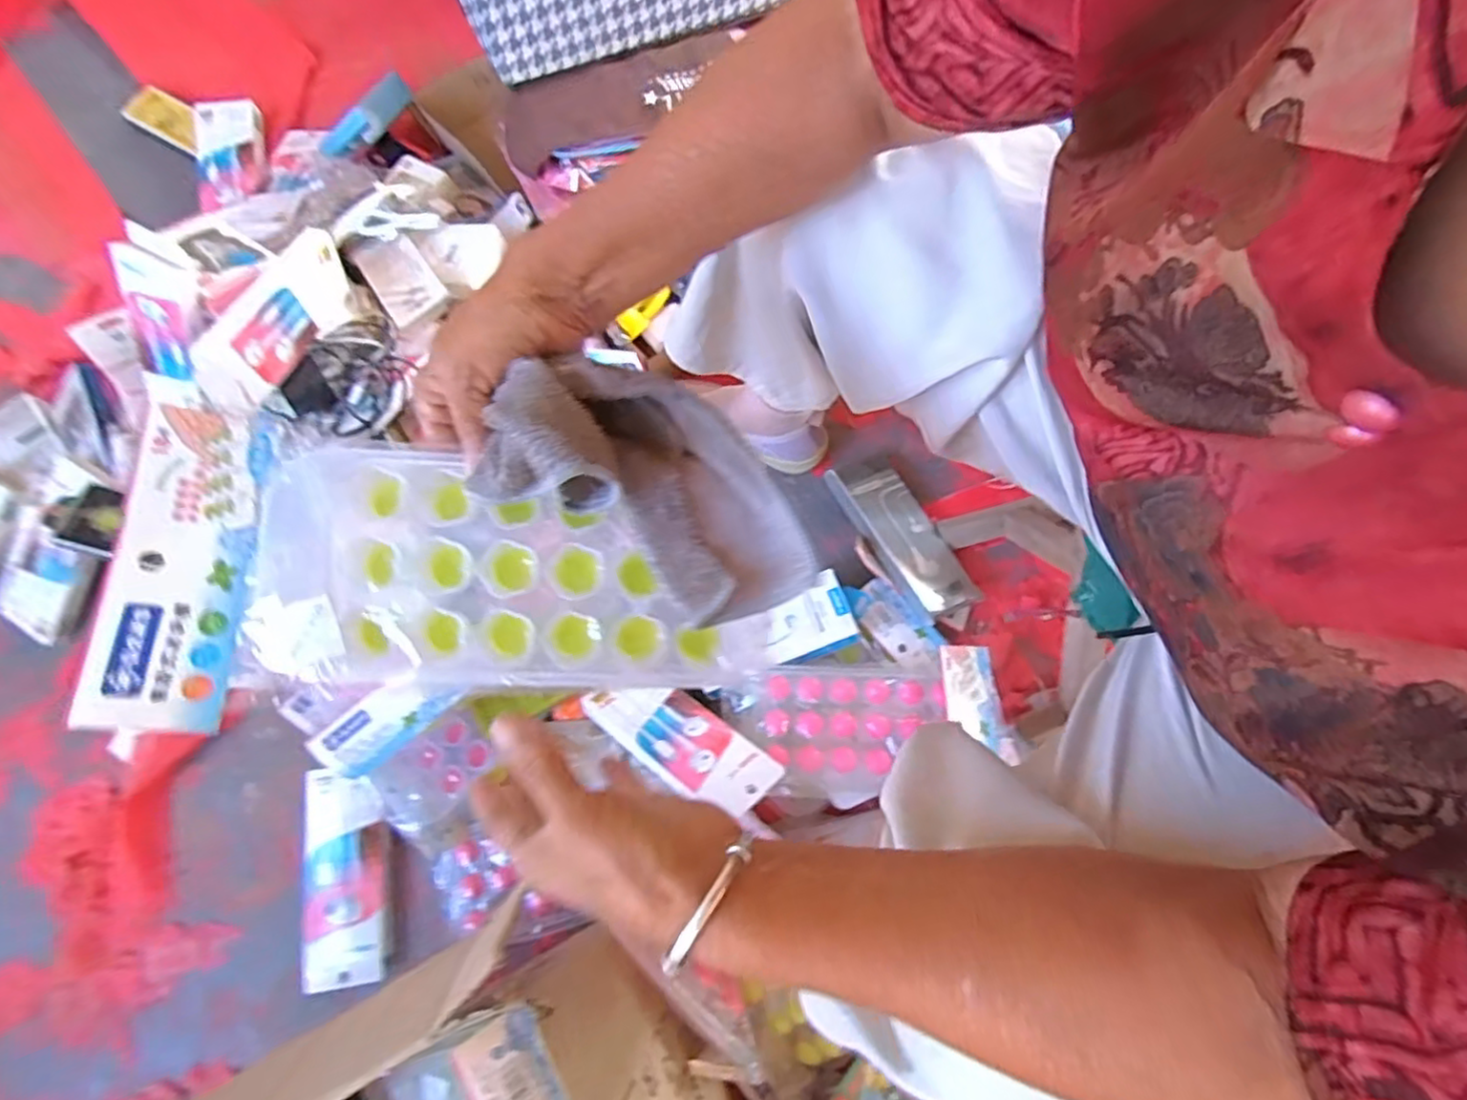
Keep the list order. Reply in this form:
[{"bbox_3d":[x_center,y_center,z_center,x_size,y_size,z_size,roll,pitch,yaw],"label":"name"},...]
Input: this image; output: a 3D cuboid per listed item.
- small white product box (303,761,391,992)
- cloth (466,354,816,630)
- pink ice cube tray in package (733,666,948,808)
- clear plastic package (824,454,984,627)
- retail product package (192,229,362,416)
[{"bbox_3d":[-0.403,0.336,0.697,0.091,0.022,0.205,-9,74,0],"label":"small white product box"},{"bbox_3d":[-0.034,-0.033,0.321,0.156,0.077,0.093,28,78,8],"label":"cloth"},{"bbox_3d":[0.102,0.179,0.656,0.199,0.029,0.123,3,74,3],"label":"pink ice cube tray in package"},{"bbox_3d":[0.190,-0.018,0.761,0.082,0.043,0.201,-29,75,-6],"label":"clear plastic package"},{"bbox_3d":[-0.439,-0.216,0.643,0.032,0.092,0.203,10,54,4],"label":"retail product package"}]

